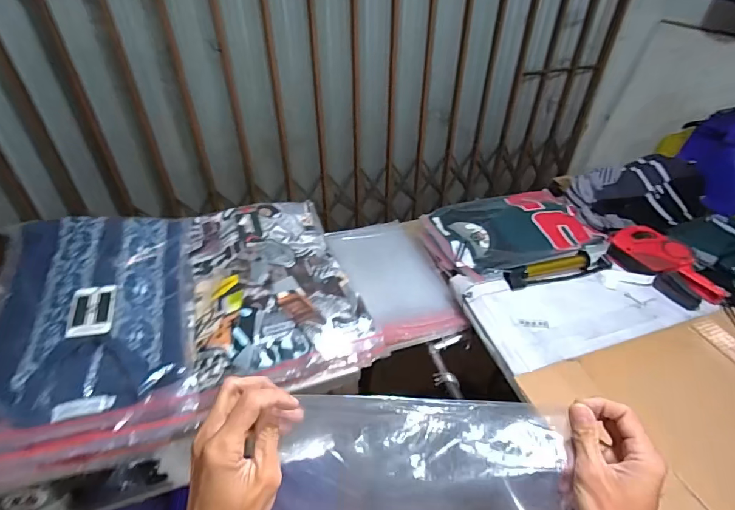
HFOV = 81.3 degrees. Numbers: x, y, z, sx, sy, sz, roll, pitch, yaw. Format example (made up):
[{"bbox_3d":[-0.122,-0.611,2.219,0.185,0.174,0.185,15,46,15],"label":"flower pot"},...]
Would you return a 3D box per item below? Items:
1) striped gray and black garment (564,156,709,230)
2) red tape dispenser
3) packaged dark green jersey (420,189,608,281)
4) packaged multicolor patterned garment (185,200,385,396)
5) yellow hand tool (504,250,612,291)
[{"bbox_3d":[0.738,-0.151,1.162,0.444,0.128,0.210,-20,45,-23],"label":"striped gray and black garment"},{"bbox_3d":[0.620,0.022,0.896,0.099,0.066,0.219,-19,44,-22],"label":"red tape dispenser"},{"bbox_3d":[0.359,-0.074,1.041,0.371,0.026,0.299,-11,42,-14],"label":"packaged dark green jersey"},{"bbox_3d":[-0.165,0.038,0.729,0.259,0.056,0.377,-11,43,-15],"label":"packaged multicolor patterned garment"},{"bbox_3d":[0.411,0.029,0.911,0.251,0.034,0.036,-12,42,-14],"label":"yellow hand tool"}]

